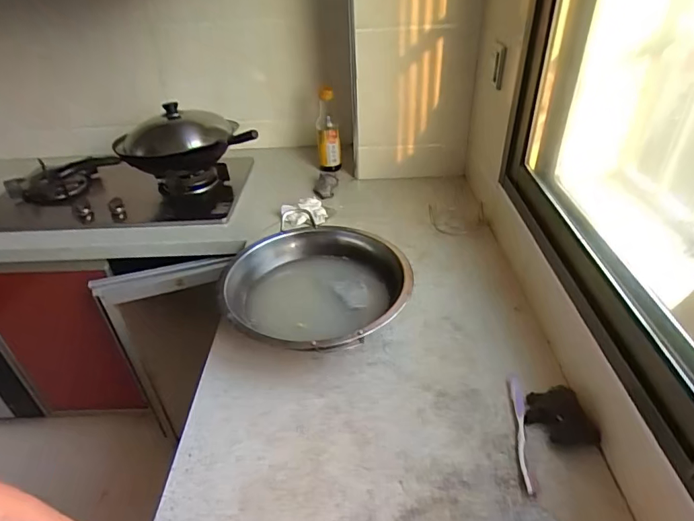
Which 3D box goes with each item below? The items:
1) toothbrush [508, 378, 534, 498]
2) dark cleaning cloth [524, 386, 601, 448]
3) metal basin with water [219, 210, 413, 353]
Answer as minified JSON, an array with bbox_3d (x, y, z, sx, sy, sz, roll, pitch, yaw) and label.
[{"bbox_3d":[0.247,0.237,0.643,0.019,0.016,0.185,4,36,9],"label":"toothbrush"},{"bbox_3d":[0.306,0.222,0.652,0.089,0.027,0.082,0,36,4],"label":"dark cleaning cloth"},{"bbox_3d":[-0.052,0.060,0.854,0.326,0.092,0.330,-2,36,2],"label":"metal basin with water"}]

